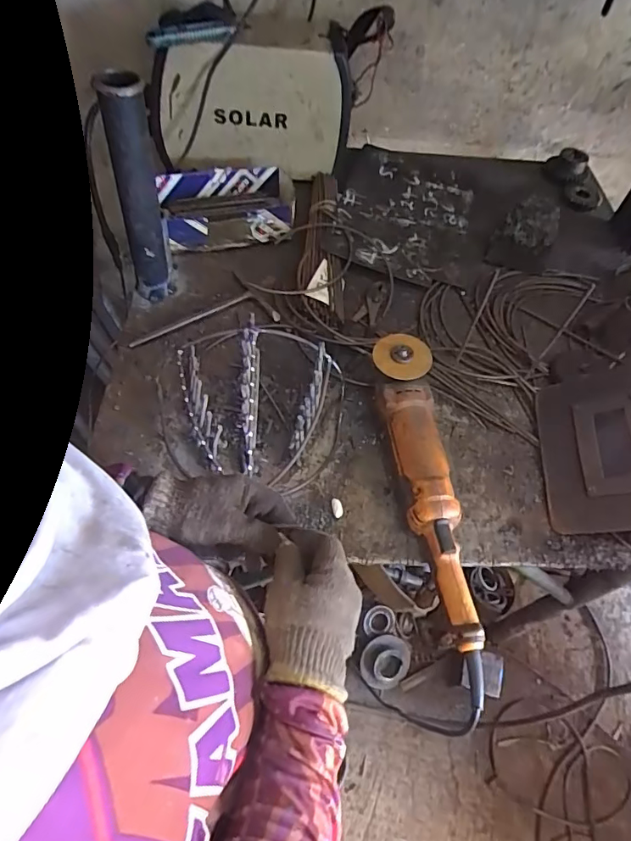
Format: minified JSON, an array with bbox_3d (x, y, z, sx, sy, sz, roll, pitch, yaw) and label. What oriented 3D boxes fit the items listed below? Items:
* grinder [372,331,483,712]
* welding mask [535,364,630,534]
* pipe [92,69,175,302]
[{"bbox_3d":[0.134,0.088,0.566,0.069,0.089,0.423,-5,58,-8],"label":"grinder"},{"bbox_3d":[0.377,0.027,0.597,0.188,0.024,0.217,-15,54,35],"label":"welding mask"},{"bbox_3d":[-0.233,-0.289,0.646,0.058,0.303,0.053,-16,60,-15],"label":"pipe"}]

